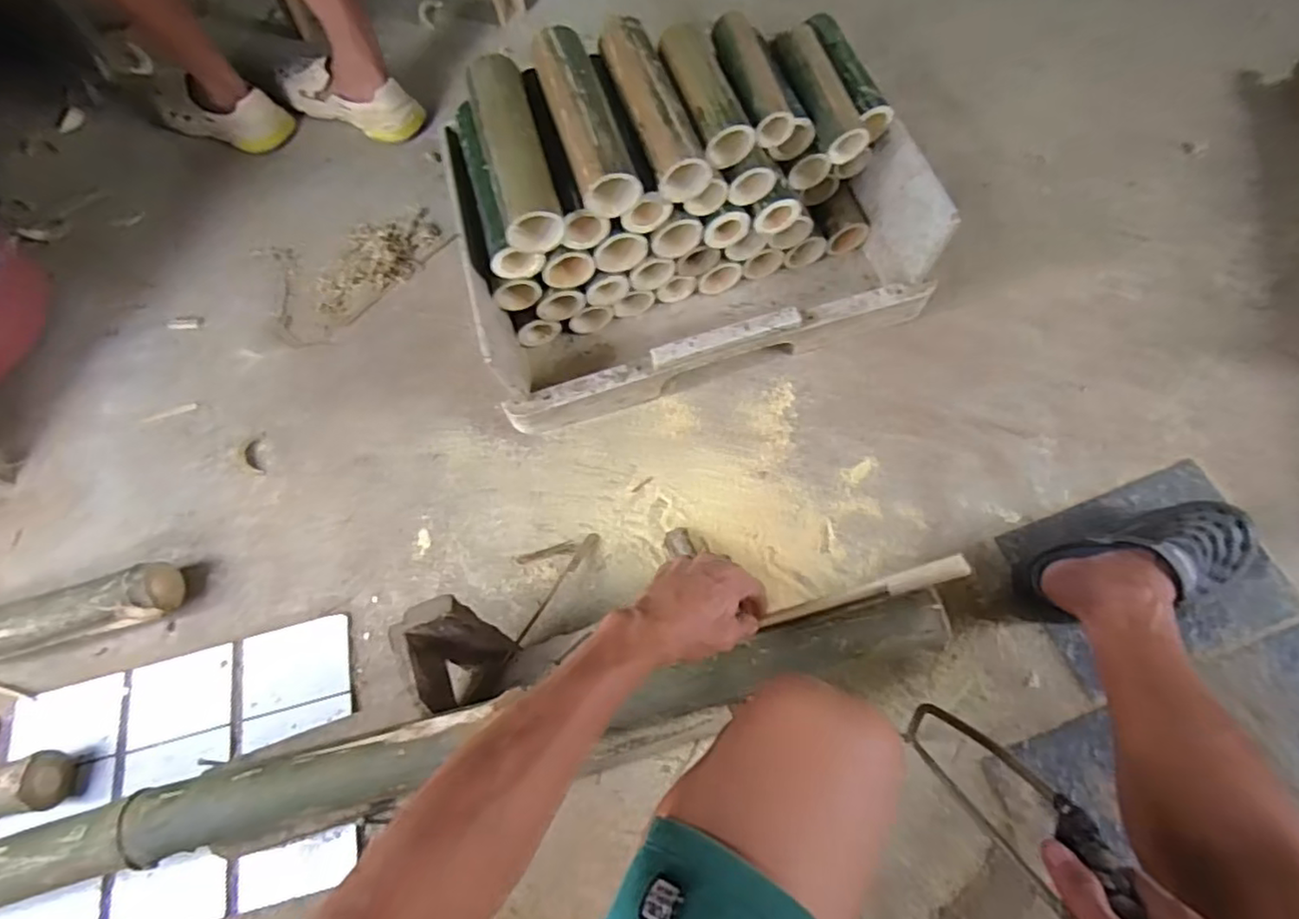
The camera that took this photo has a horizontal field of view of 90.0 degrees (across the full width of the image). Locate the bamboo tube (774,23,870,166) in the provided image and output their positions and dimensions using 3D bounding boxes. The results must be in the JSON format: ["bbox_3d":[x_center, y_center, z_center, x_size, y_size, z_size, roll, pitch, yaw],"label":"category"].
[{"bbox_3d":[0.215,-0.468,0.827,0.062,0.066,0.189,-15,63,-2],"label":"bamboo tube"}]

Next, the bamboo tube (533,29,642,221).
[{"bbox_3d":[-0.075,-0.398,0.760,0.071,0.076,0.231,-16,63,-3],"label":"bamboo tube"}]

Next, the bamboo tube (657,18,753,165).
[{"bbox_3d":[0.062,-0.440,0.772,0.063,0.051,0.186,-19,64,-4],"label":"bamboo tube"}]

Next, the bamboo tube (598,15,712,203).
[{"bbox_3d":[0.002,-0.414,0.765,0.064,0.064,0.227,-19,69,-5],"label":"bamboo tube"}]

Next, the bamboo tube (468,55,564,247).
[{"bbox_3d":[-0.159,-0.362,0.757,0.067,0.076,0.231,-16,63,-3],"label":"bamboo tube"}]

